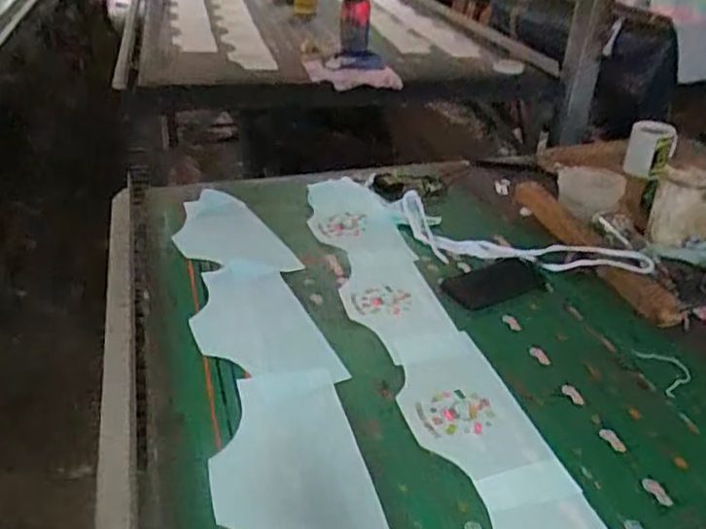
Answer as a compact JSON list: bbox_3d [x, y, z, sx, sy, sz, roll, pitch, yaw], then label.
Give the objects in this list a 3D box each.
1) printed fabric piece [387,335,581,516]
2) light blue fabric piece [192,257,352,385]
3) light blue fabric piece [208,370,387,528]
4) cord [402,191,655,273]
[{"bbox_3d":[0.127,0.167,0.747,0.133,0.005,0.275,-6,31,-15],"label":"printed fabric piece"},{"bbox_3d":[-0.141,0.075,0.890,0.153,0.008,0.304,-11,32,-22],"label":"light blue fabric piece"},{"bbox_3d":[-0.066,0.208,0.666,0.155,0.009,0.295,-1,28,-16],"label":"light blue fabric piece"},{"bbox_3d":[0.249,-0.034,1.058,0.432,0.030,0.141,19,34,26],"label":"cord"}]

